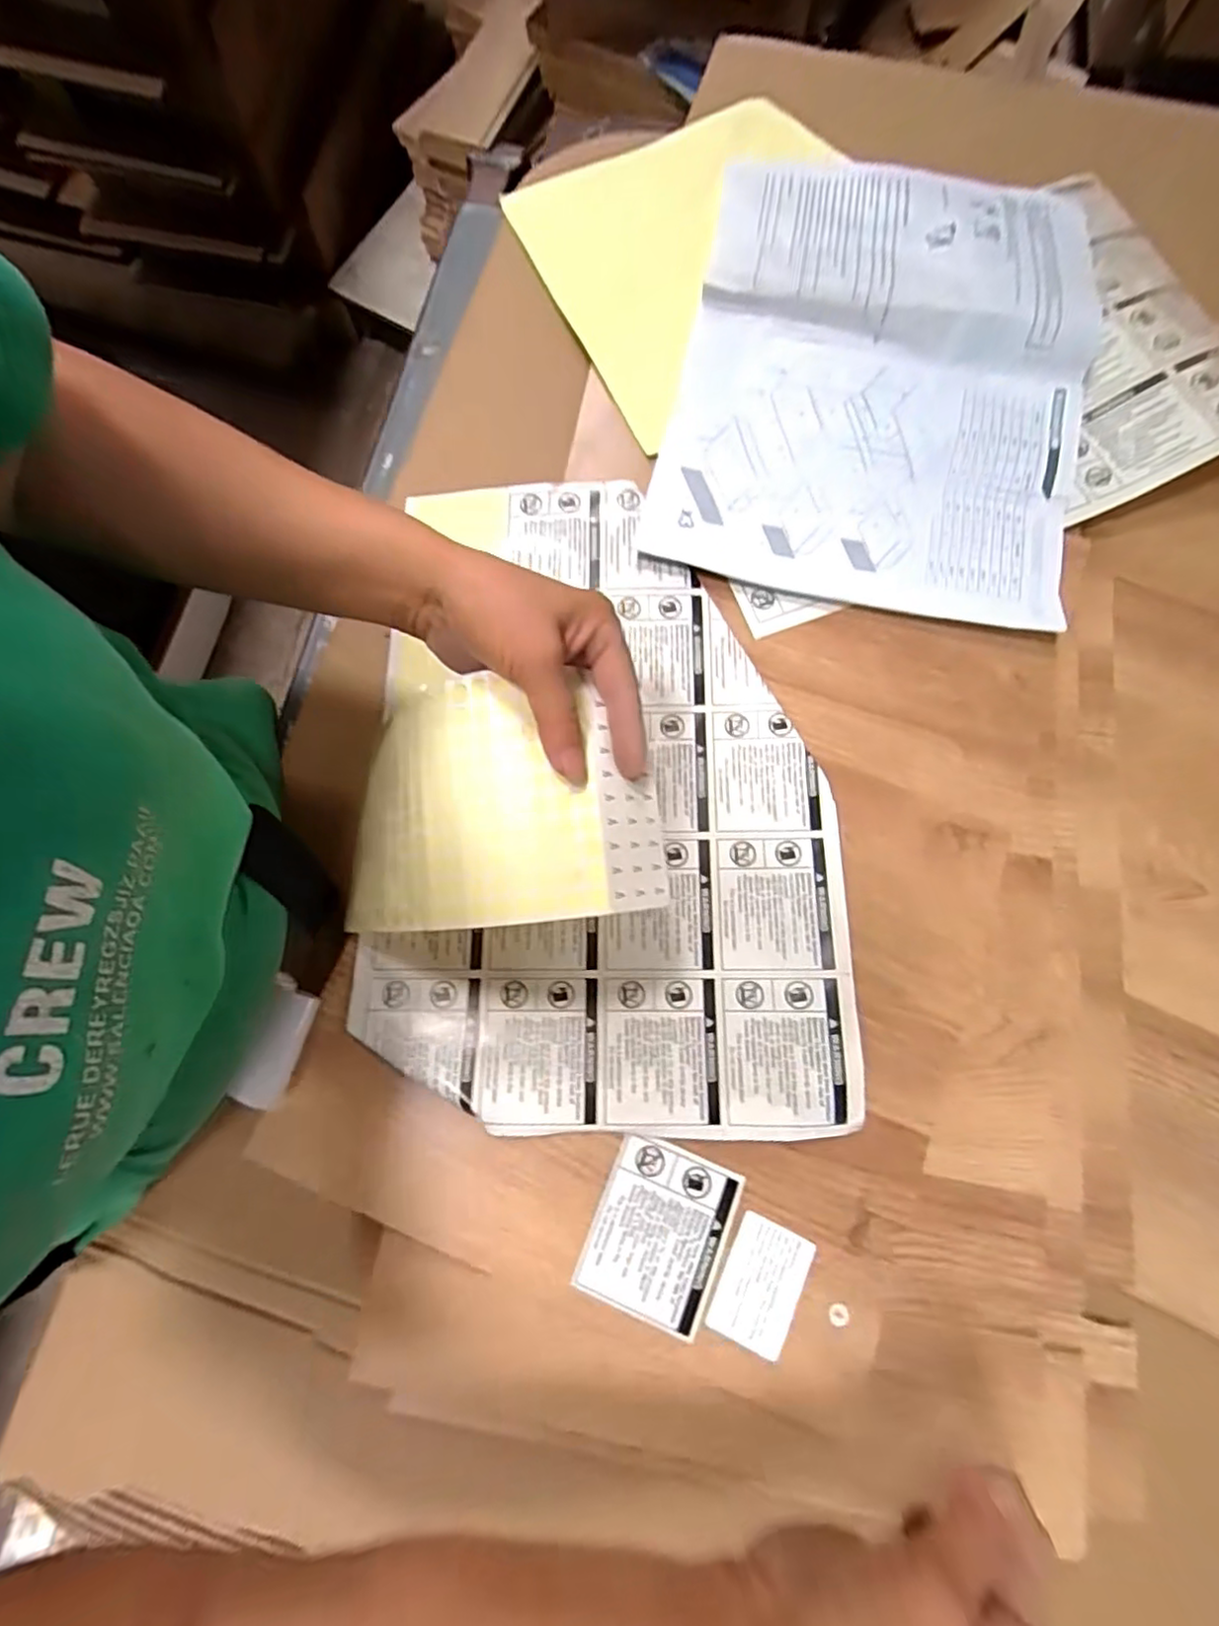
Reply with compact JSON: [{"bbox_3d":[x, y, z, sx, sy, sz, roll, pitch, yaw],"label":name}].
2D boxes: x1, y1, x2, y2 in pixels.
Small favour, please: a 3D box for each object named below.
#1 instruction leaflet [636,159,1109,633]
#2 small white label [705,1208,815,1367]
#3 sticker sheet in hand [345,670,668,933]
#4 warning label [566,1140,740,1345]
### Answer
[{"bbox_3d":[0.200,-0.322,0.469,0.280,0.027,0.367,13,79,4],"label":"instruction leaflet"},{"bbox_3d":[0.082,0.257,0.354,0.042,0.004,0.061,25,76,9],"label":"small white label"},{"bbox_3d":[-0.064,-0.002,0.342,0.179,0.072,0.119,-5,79,1],"label":"sticker sheet in hand"},{"bbox_3d":[0.028,0.234,0.361,0.072,0.004,0.084,23,80,6],"label":"warning label"}]

